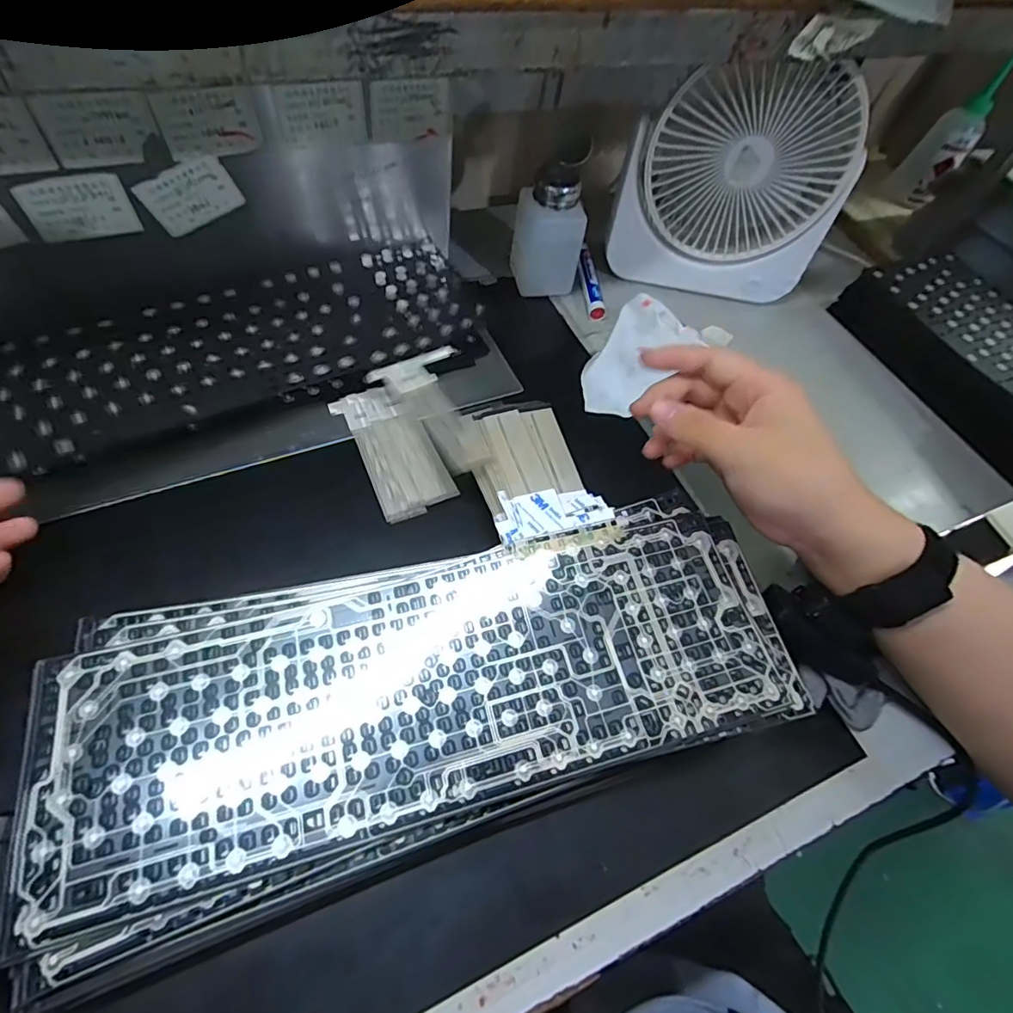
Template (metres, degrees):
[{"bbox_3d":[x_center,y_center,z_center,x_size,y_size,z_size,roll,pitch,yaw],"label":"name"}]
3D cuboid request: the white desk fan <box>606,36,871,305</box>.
[{"bbox_3d":[0.196,-0.273,0.456,0.184,0.172,0.052,19,58,4],"label":"white desk fan"}]

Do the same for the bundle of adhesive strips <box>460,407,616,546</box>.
[{"bbox_3d":[0.015,-0.025,0.356,0.068,0.014,0.109,-13,53,-13],"label":"bundle of adhesive strips"}]

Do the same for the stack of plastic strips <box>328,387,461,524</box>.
[{"bbox_3d":[-0.083,-0.044,0.389,0.054,0.006,0.113,-23,64,-20],"label":"stack of plastic strips"}]

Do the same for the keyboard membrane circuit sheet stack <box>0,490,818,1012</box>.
[{"bbox_3d":[-0.033,0.095,0.293,0.387,0.046,0.158,-11,60,-14],"label":"keyboard membrane circuit sheet stack"}]

